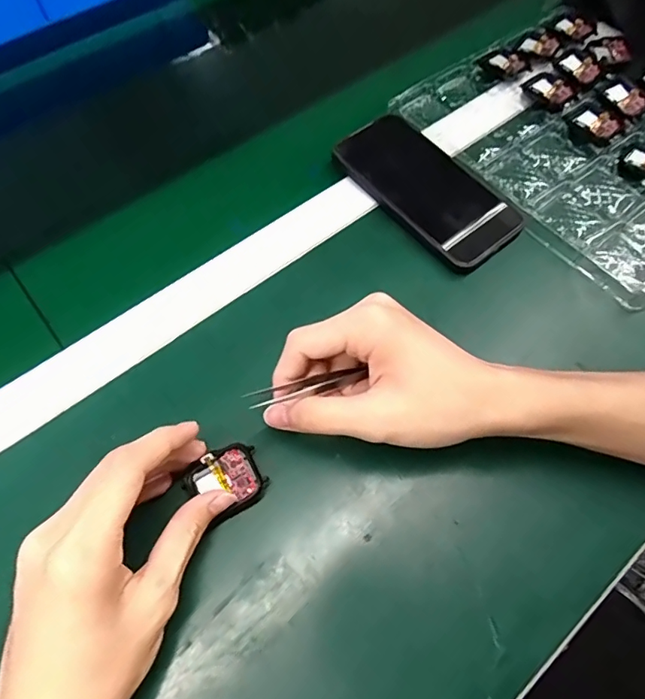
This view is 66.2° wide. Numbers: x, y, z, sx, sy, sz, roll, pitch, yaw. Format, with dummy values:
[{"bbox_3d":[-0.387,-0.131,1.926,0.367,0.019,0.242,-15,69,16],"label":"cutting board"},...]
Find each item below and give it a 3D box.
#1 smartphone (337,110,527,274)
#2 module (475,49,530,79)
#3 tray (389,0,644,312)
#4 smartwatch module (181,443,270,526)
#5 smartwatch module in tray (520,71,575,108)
[{"bbox_3d":[0.087,-0.137,0.414,0.081,0.013,0.160,-37,70,-17],"label":"smartphone"},{"bbox_3d":[0.180,-0.285,0.492,0.043,0.008,0.043,-36,68,-18],"label":"module"},{"bbox_3d":[0.248,-0.200,0.453,0.256,0.020,0.281,-35,70,-16],"label":"tray"},{"bbox_3d":[-0.058,0.081,0.301,0.044,0.012,0.040,-31,69,-15],"label":"smartwatch module"},{"bbox_3d":[0.214,-0.248,0.470,0.036,0.007,0.049,-31,67,-16],"label":"smartwatch module in tray"}]

